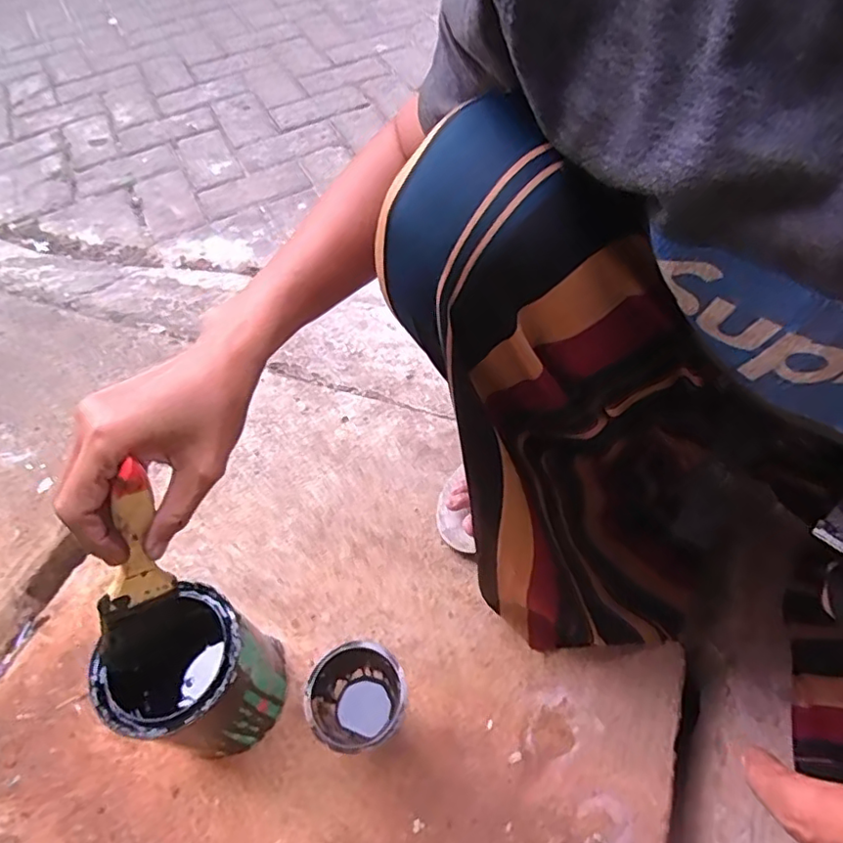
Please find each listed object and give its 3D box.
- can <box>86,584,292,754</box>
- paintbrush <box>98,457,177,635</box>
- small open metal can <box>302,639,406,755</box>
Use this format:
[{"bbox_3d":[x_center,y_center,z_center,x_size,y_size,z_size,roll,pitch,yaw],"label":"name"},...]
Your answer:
[{"bbox_3d":[-0.173,0.201,0.459,0.106,0.134,0.099,-3,55,4],"label":"can"},{"bbox_3d":[-0.157,0.072,0.324,0.012,0.129,0.038,41,41,26],"label":"paintbrush"},{"bbox_3d":[-0.047,0.219,0.454,0.068,0.093,0.067,-3,55,4],"label":"small open metal can"}]

